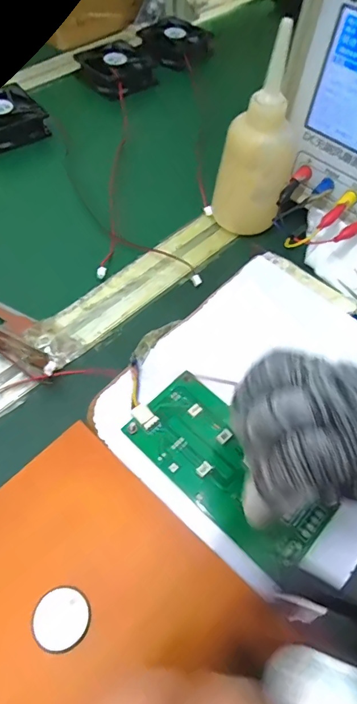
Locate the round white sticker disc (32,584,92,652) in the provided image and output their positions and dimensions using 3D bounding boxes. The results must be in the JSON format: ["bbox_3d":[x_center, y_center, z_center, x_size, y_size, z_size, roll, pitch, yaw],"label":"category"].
[{"bbox_3d":[-0.062,0.140,0.229,0.028,0.005,0.029,1,58,-1],"label":"round white sticker disc"}]

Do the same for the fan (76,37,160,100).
[{"bbox_3d":[-0.073,-0.364,0.557,0.087,0.025,0.093,40,65,21],"label":"fan"}]

